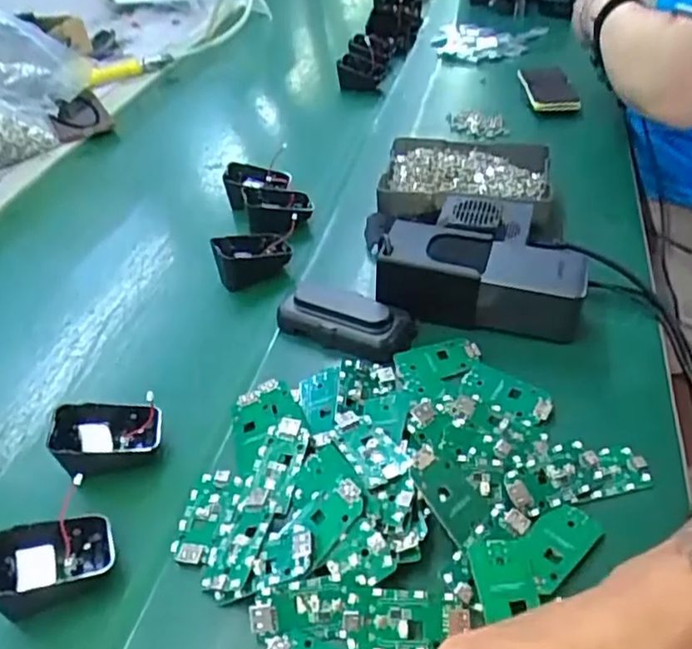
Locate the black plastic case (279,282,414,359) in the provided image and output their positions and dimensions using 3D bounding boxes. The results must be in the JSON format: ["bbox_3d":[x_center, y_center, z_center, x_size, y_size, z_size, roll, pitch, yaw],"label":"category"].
[{"bbox_3d":[0.000,-0.005,0.512,0.108,0.028,0.047,14,45,24],"label":"black plastic case"}]

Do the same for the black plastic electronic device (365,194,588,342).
[{"bbox_3d":[0.106,-0.057,0.537,0.166,0.061,0.141,2,42,12],"label":"black plastic electronic device"}]

